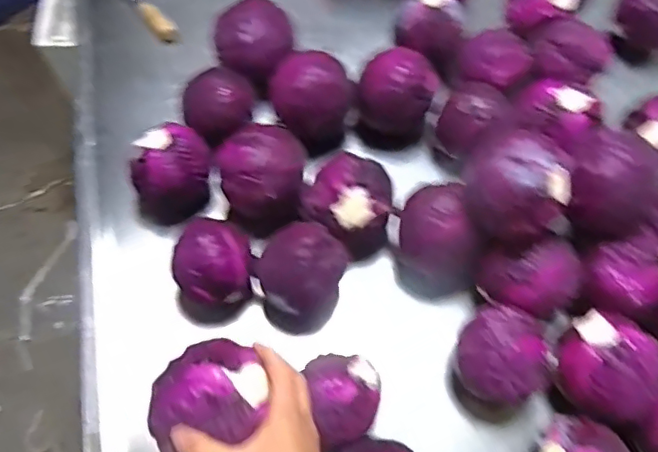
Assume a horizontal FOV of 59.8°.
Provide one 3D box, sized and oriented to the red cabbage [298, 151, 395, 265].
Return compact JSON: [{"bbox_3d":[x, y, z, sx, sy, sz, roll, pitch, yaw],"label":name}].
[{"bbox_3d":[0.020,-0.019,0.673,0.099,0.103,0.092,1,64,-2],"label":"red cabbage"}]

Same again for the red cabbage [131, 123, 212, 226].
[{"bbox_3d":[-0.192,-0.064,0.703,0.099,0.084,0.090,-17,66,-11],"label":"red cabbage"}]

